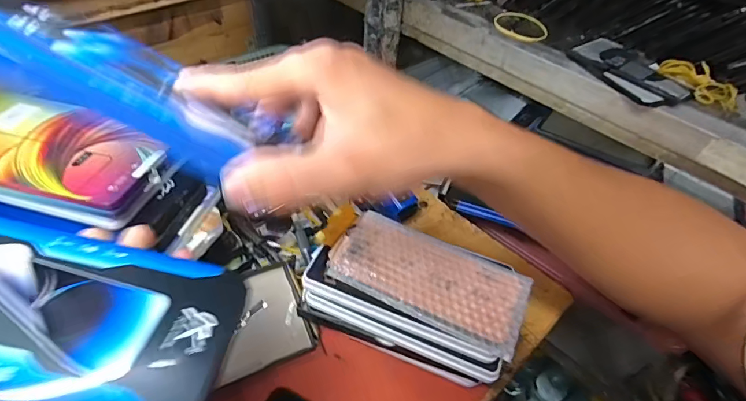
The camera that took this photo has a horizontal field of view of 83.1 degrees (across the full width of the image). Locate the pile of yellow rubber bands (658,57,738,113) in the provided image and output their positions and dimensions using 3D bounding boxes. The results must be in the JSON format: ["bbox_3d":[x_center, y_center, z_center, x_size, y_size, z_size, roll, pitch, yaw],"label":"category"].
[{"bbox_3d":[0.258,-0.094,0.331,0.011,0.021,0.061,-29,55,-28],"label":"pile of yellow rubber bands"}]

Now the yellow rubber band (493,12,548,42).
[{"bbox_3d":[0.142,-0.169,0.409,0.056,0.006,0.049,28,50,20],"label":"yellow rubber band"}]

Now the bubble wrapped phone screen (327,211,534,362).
[{"bbox_3d":[0.051,0.065,0.379,0.170,0.007,0.086,22,48,16],"label":"bubble wrapped phone screen"}]

